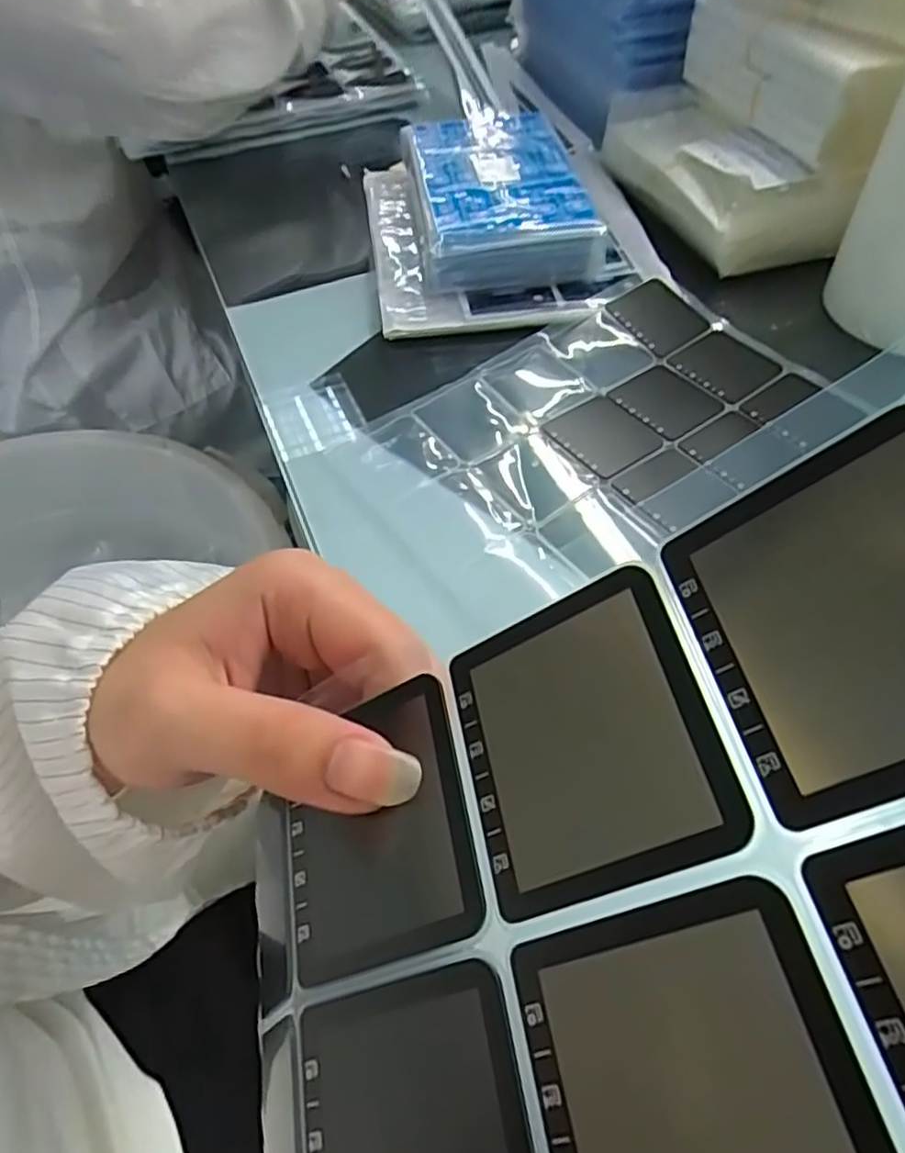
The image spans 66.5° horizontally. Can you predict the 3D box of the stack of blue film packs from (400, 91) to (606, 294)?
[{"bbox_3d":[0.027,-0.289,0.530,0.121,0.057,0.197,-10,52,-5],"label":"stack of blue film packs"}]

